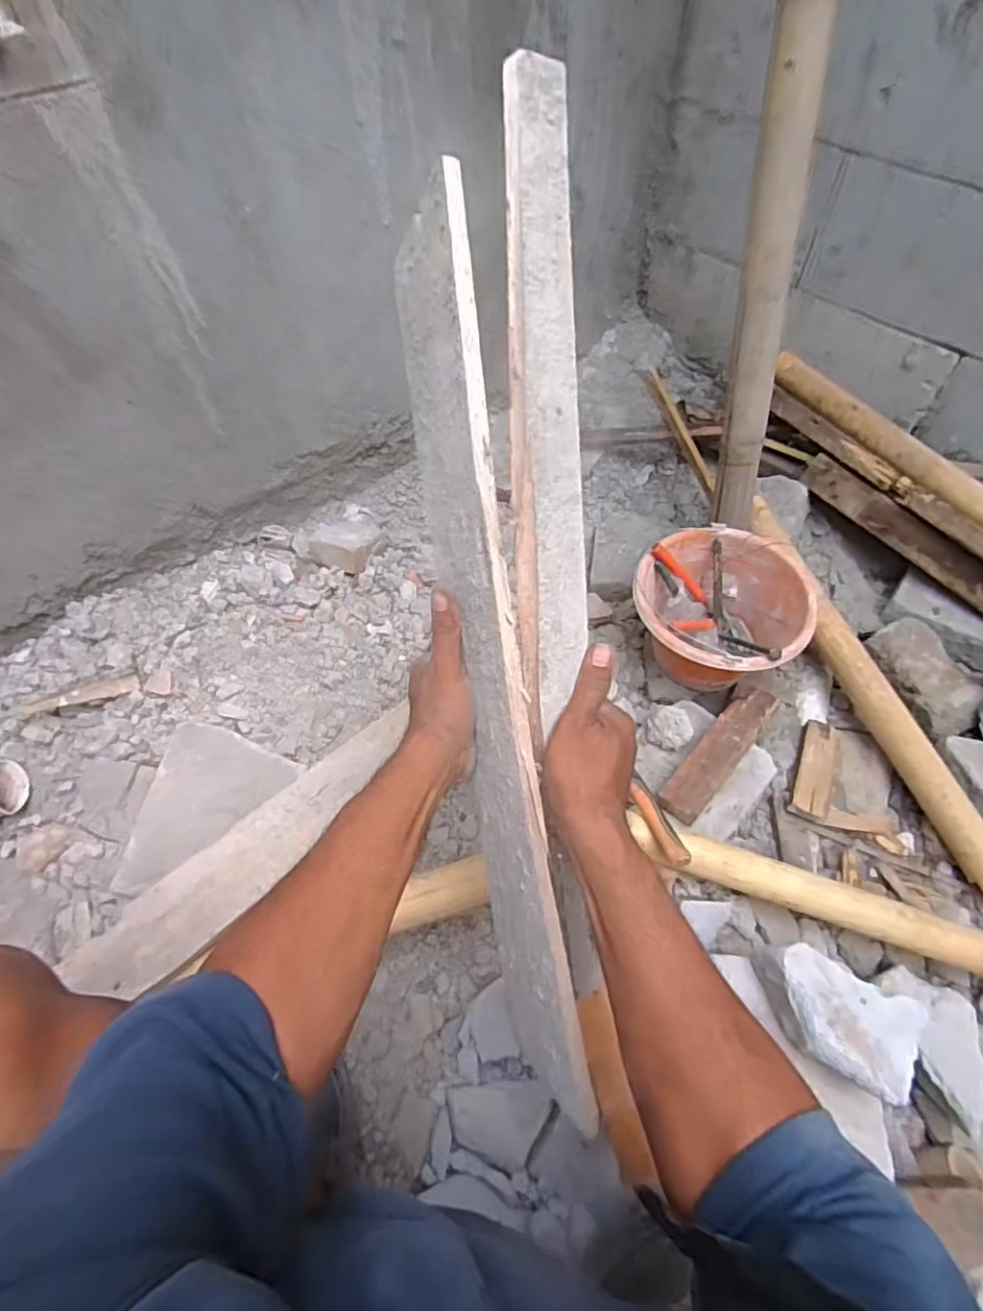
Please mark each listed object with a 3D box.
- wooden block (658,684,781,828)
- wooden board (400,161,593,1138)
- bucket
[{"bbox_3d":[0.338,0.135,0.919,0.060,0.031,0.260,36,66,22],"label":"wooden block"},{"bbox_3d":[-0.005,0.001,0.505,0.019,0.120,0.691,-8,90,-29],"label":"wooden board"},{"bbox_3d":[0.341,-0.048,0.980,0.242,0.174,0.235,-1,58,2],"label":"bucket"}]

